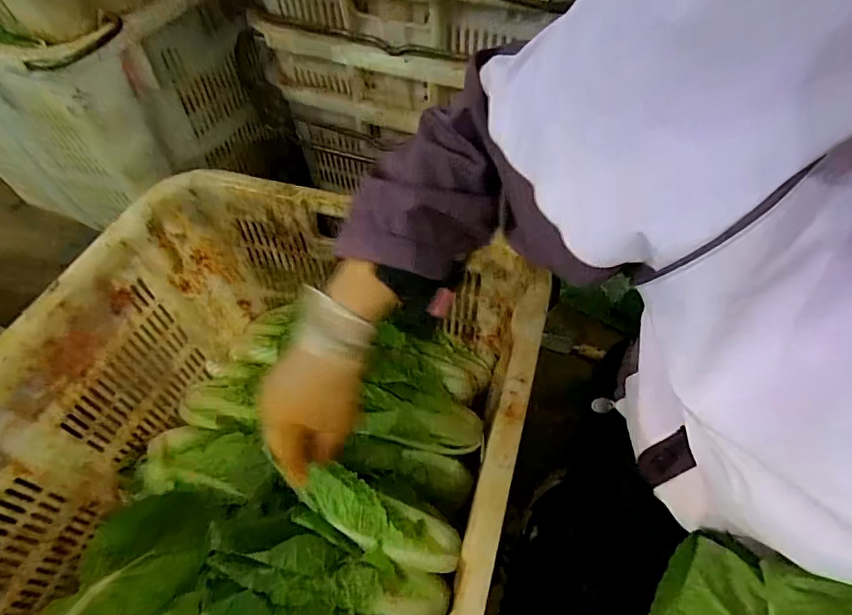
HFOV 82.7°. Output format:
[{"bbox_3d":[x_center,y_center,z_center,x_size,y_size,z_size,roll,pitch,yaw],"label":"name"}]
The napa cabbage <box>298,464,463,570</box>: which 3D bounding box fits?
[{"bbox_3d":[-0.042,0.203,0.463,0.156,0.039,0.053,26,56,3],"label":"napa cabbage"}]

